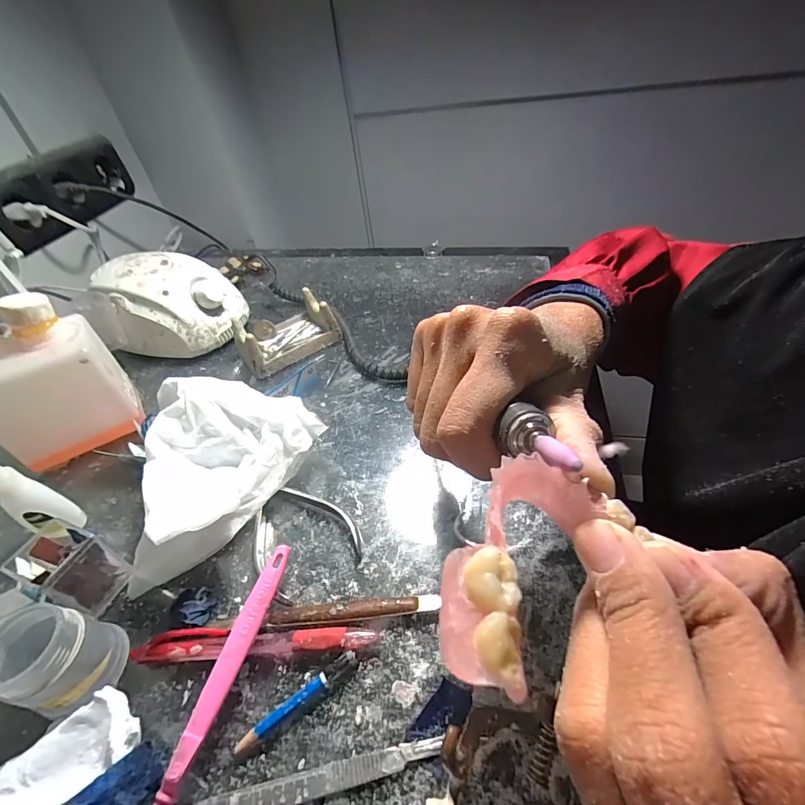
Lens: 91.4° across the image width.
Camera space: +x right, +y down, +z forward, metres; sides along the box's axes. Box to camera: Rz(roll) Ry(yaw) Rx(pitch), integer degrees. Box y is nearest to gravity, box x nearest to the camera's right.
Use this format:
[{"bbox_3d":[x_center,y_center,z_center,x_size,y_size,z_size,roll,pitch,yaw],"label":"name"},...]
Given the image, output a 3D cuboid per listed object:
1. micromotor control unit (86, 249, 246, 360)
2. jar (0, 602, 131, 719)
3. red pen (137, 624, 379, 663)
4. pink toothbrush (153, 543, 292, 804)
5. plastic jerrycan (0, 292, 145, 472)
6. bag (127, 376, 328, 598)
[{"bbox_3d":[-0.253,-0.105,0.429,0.140,0.083,0.093,-1,45,6],"label":"micromotor control unit"},{"bbox_3d":[-0.178,0.131,0.204,0.040,0.049,0.040,-4,45,4],"label":"jar"},{"bbox_3d":[-0.081,0.133,0.217,0.132,0.011,0.014,-4,45,3],"label":"red pen"},{"bbox_3d":[-0.098,0.163,0.182,0.015,0.020,0.194,7,46,13],"label":"pink toothbrush"},{"bbox_3d":[-0.281,-0.017,0.316,0.089,0.122,0.065,-24,47,-17],"label":"plastic jerrycan"},{"bbox_3d":[-0.146,0.044,0.282,0.124,0.059,0.153,18,50,24],"label":"bag"}]

